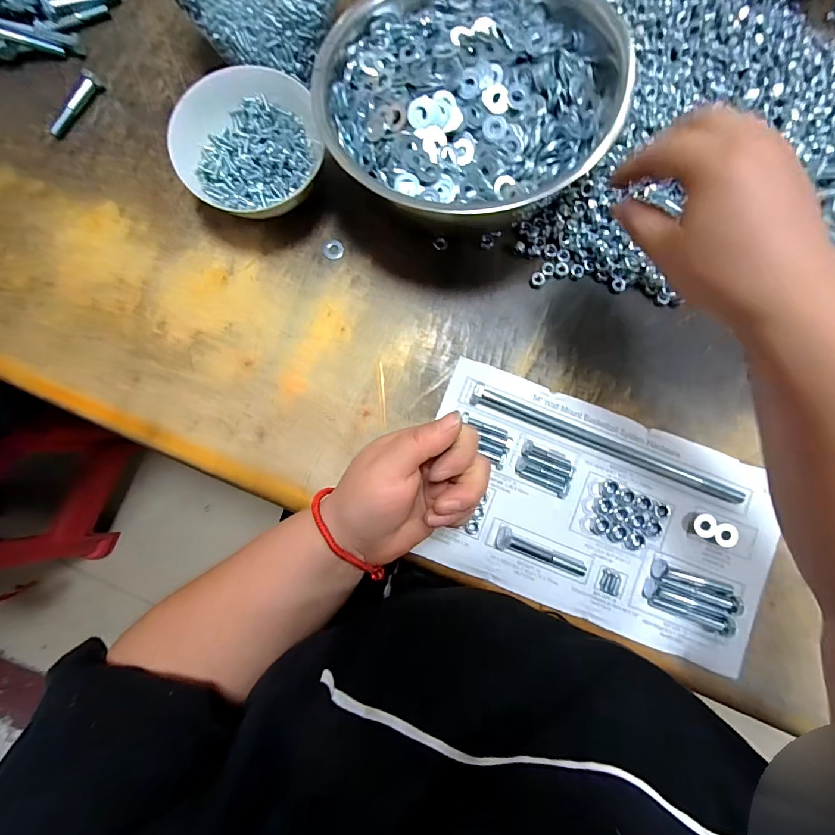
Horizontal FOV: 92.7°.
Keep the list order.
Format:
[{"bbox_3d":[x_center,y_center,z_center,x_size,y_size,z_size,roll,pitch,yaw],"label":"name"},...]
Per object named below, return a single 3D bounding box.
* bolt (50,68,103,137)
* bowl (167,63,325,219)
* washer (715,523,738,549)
[{"bbox_3d":[-0.342,-0.313,0.399,0.016,0.014,0.073,29,85,1],"label":"bolt"},{"bbox_3d":[-0.152,-0.246,0.373,0.121,0.052,0.124,0,85,-1],"label":"bowl"},{"bbox_3d":[0.281,0.108,0.362,0.018,0.006,0.023,-28,86,-4],"label":"washer"}]

